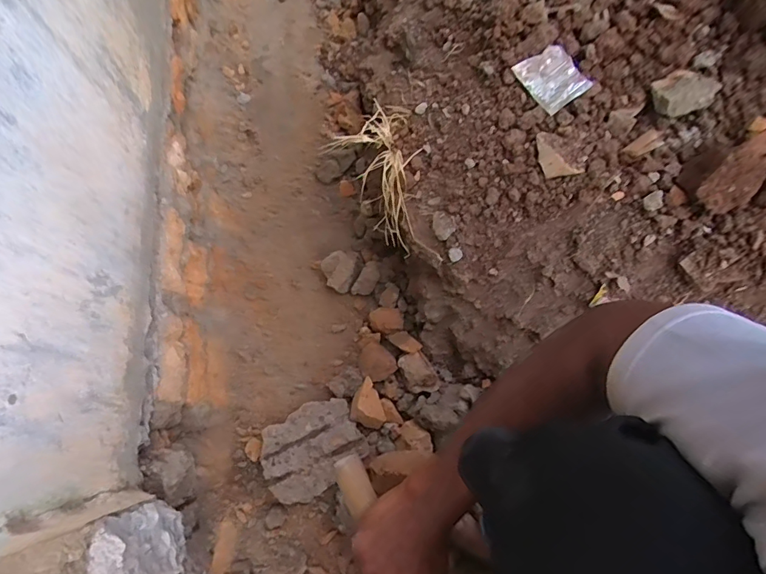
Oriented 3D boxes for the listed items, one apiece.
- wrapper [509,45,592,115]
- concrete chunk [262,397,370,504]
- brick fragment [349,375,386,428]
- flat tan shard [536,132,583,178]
[{"bbox_3d":[0.196,-0.243,0.533,0.057,0.006,0.081,-32,66,7],"label":"wrapper"},{"bbox_3d":[-0.103,0.235,0.674,0.143,0.046,0.114,-32,76,-9],"label":"concrete chunk"},{"bbox_3d":[-0.026,0.173,0.672,0.047,0.028,0.069,-18,74,-6],"label":"brick fragment"},{"bbox_3d":[0.192,-0.146,0.517,0.030,0.019,0.059,-27,76,-8],"label":"flat tan shard"}]

